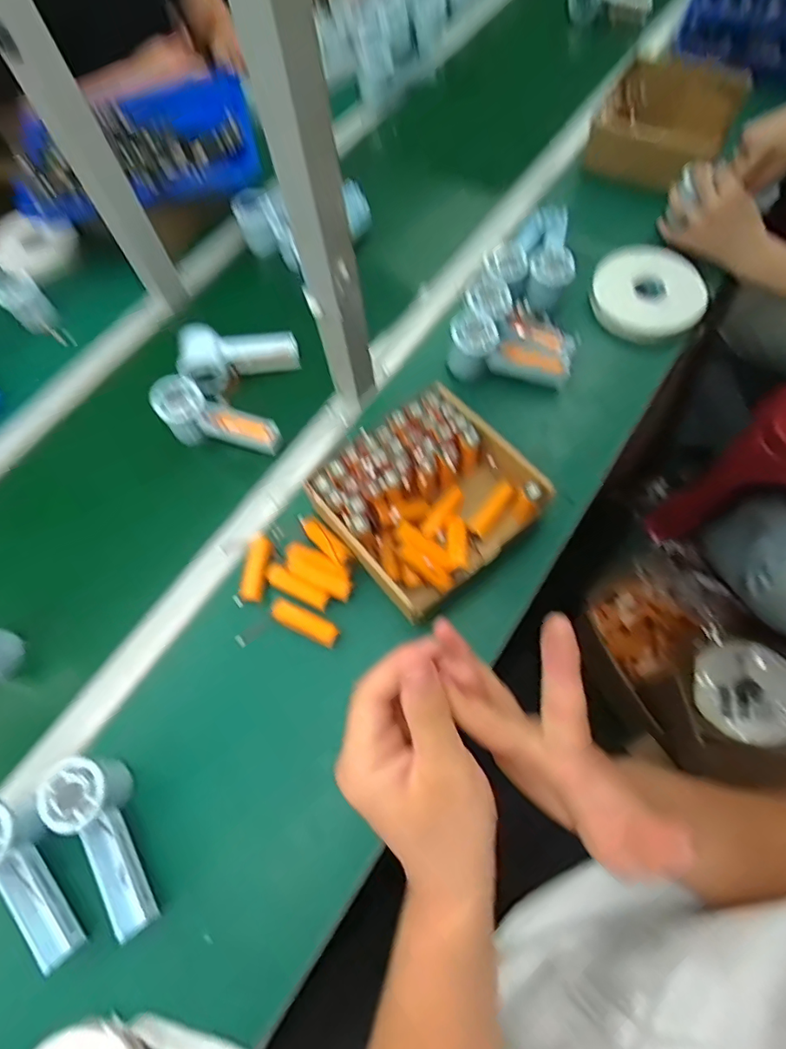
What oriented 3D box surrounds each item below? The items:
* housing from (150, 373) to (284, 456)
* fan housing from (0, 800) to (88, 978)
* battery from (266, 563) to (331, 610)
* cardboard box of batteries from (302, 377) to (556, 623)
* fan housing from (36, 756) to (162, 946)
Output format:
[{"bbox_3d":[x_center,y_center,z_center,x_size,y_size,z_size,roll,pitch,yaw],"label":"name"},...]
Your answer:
[{"bbox_3d":[-0.220,-0.125,0.651,0.158,0.065,0.060,23,70,13],"label":"housing"},{"bbox_3d":[-0.333,0.317,0.461,0.058,0.060,0.154,-38,70,-13],"label":"fan housing"},{"bbox_3d":[-0.105,0.066,0.567,0.076,0.021,0.020,27,70,14],"label":"battery"},{"bbox_3d":[0.035,-0.021,0.572,0.206,0.079,0.192,-39,70,-13],"label":"cardboard box of batteries"},{"bbox_3d":[-0.254,0.280,0.468,0.052,0.052,0.156,-39,70,-13],"label":"fan housing"}]

